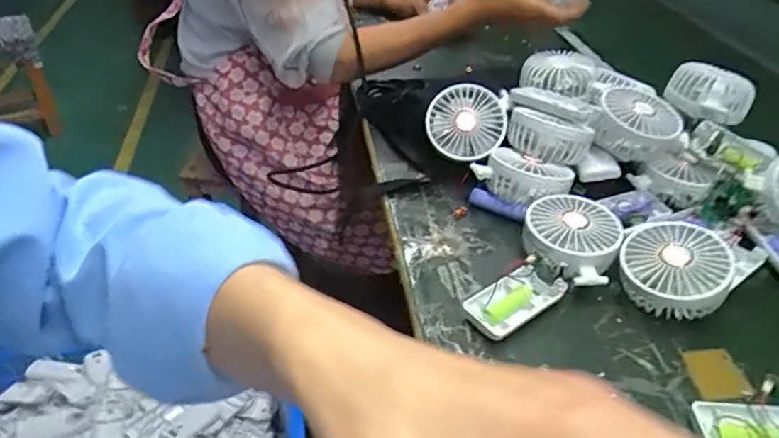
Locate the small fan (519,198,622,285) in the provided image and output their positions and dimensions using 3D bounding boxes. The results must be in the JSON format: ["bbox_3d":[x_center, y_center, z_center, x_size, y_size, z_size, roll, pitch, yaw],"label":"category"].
[{"bbox_3d":[0.168,0.021,0.533,0.084,0.050,0.089,21,41,19],"label":"small fan"}]

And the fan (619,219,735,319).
[{"bbox_3d":[0.246,0.042,0.490,0.084,0.039,0.080,20,62,36],"label":"fan"}]

